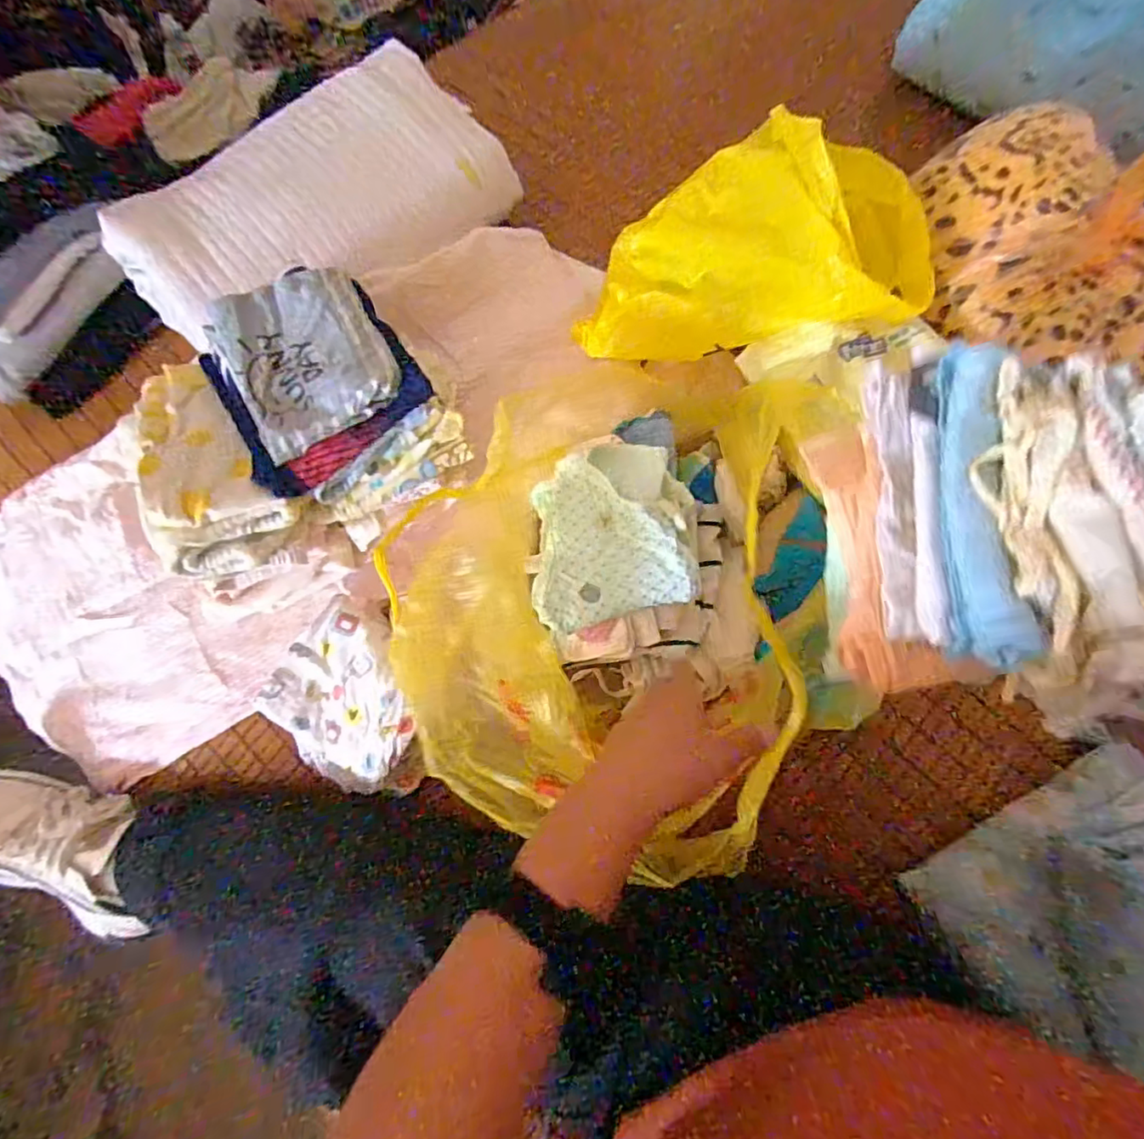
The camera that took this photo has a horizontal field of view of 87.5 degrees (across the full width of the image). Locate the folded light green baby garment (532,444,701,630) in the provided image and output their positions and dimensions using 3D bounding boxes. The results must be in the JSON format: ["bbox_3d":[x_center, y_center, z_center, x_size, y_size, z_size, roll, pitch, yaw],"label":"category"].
[{"bbox_3d":[0.035,-0.027,0.484,0.129,0.051,0.135,-2,69,2],"label":"folded light green baby garment"}]

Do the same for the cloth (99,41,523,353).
[{"bbox_3d":[-0.291,-0.430,0.681,0.442,0.089,0.253,-37,72,-11],"label":"cloth"}]

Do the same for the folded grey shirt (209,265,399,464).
[{"bbox_3d":[-0.227,-0.183,0.509,0.131,0.029,0.152,-31,71,-9],"label":"folded grey shirt"}]

